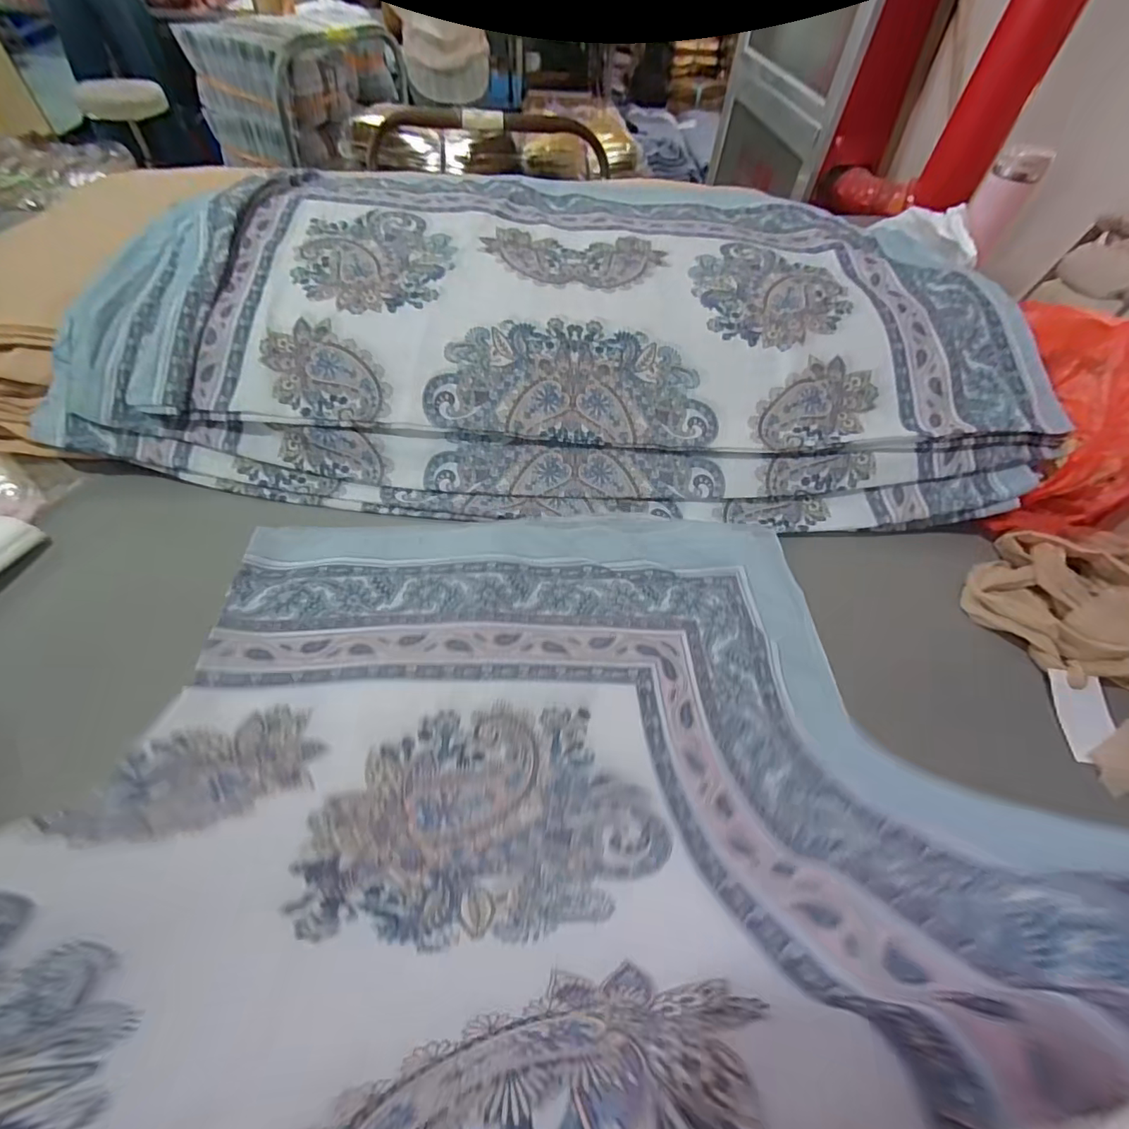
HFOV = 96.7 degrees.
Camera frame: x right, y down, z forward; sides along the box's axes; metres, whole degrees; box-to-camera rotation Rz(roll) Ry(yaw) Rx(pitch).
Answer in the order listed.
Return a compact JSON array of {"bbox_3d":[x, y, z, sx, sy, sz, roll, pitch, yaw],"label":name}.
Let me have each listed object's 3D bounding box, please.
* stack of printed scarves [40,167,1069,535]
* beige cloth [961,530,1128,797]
[{"bbox_3d":[0.004,-0.316,0.663,1.067,0.132,0.574,3,54,-2],"label":"stack of printed scarves"},{"bbox_3d":[0.490,0.073,0.461,0.140,0.059,0.260,-7,55,-8],"label":"beige cloth"}]

